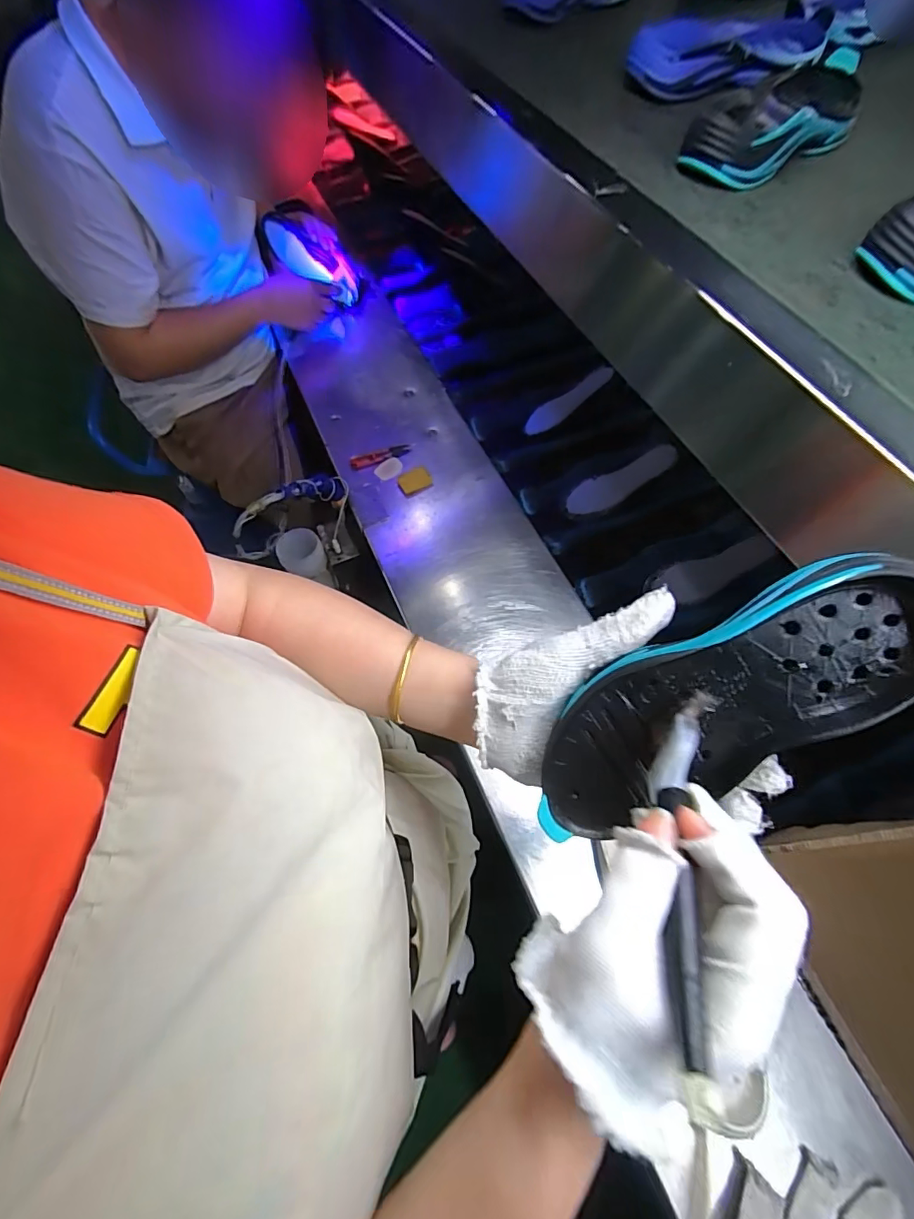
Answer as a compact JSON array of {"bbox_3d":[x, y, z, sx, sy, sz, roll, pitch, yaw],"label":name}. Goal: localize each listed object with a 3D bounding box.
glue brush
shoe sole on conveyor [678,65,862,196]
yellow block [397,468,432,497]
[{"bbox_3d":[0.097,0.103,0.209,0.026,0.019,0.164,15,47,9],"label":"glue brush"},{"bbox_3d":[0.281,-0.418,0.421,0.215,0.035,0.085,-41,69,-19],"label":"shoe sole on conveyor"},{"bbox_3d":[-0.067,-0.207,0.801,0.050,0.018,0.037,-26,65,-12],"label":"yellow block"}]

